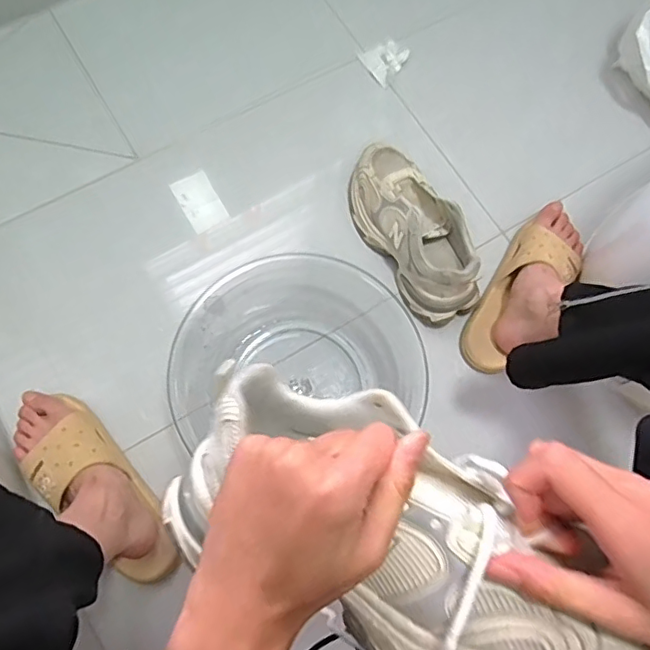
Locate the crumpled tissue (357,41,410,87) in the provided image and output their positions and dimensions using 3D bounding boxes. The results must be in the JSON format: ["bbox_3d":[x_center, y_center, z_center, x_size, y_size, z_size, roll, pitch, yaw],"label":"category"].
[{"bbox_3d":[0.107,-0.455,0.958,0.071,0.020,0.072,-29,77,-13],"label":"crumpled tissue"}]

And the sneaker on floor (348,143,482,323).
[{"bbox_3d":[0.125,-0.144,0.819,0.102,0.114,0.283,-27,77,-13],"label":"sneaker on floor"}]

